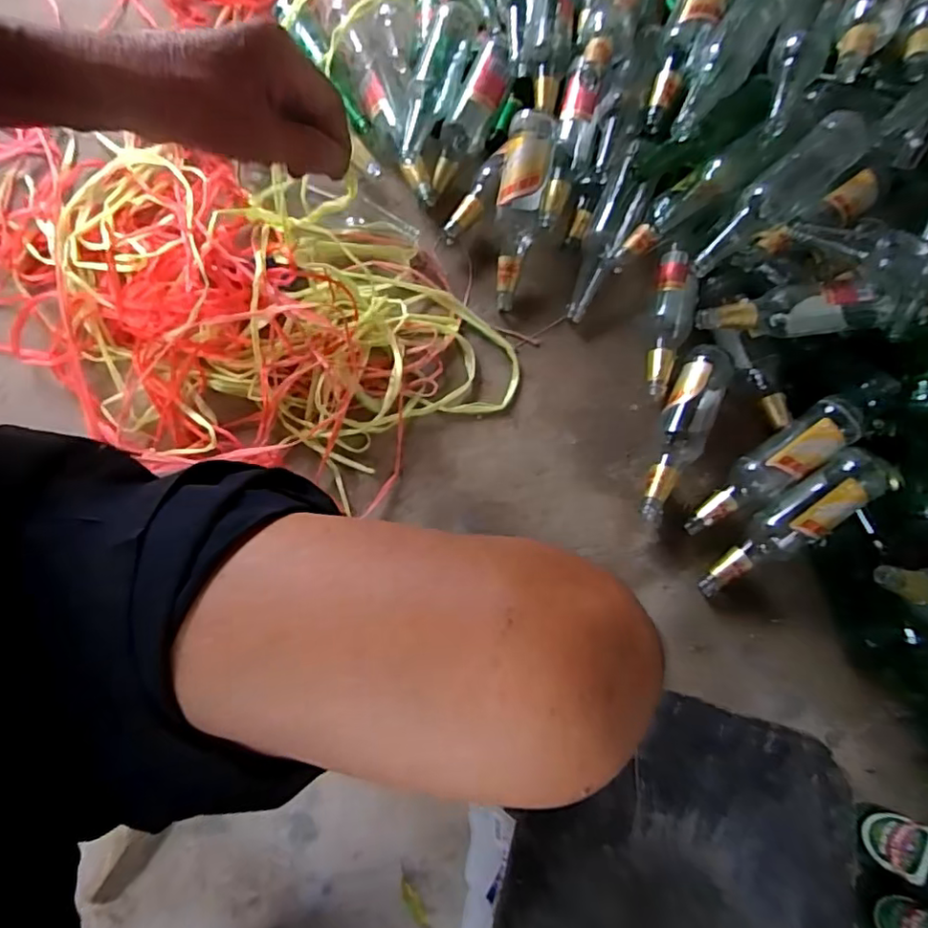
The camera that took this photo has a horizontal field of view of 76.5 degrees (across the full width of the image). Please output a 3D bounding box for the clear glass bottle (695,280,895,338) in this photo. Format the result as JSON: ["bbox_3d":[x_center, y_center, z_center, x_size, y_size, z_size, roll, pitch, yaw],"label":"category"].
[{"bbox_3d":[0.452,-0.210,0.805,0.276,0.062,0.060,-1,73,-7],"label":"clear glass bottle"}]

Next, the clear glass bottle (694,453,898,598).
[{"bbox_3d":[0.421,0.081,0.763,0.271,0.057,0.071,-38,73,7],"label":"clear glass bottle"}]

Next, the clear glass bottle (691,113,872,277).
[{"bbox_3d":[0.402,-0.342,0.772,0.273,0.075,0.063,-40,74,4],"label":"clear glass bottle"}]

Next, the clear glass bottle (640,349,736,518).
[{"bbox_3d":[0.300,-0.047,0.816,0.078,0.060,0.267,30,72,3],"label":"clear glass bottle"}]

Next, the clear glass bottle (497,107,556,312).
[{"bbox_3d":[0.078,-0.360,0.839,0.066,0.065,0.273,10,98,5],"label":"clear glass bottle"}]

